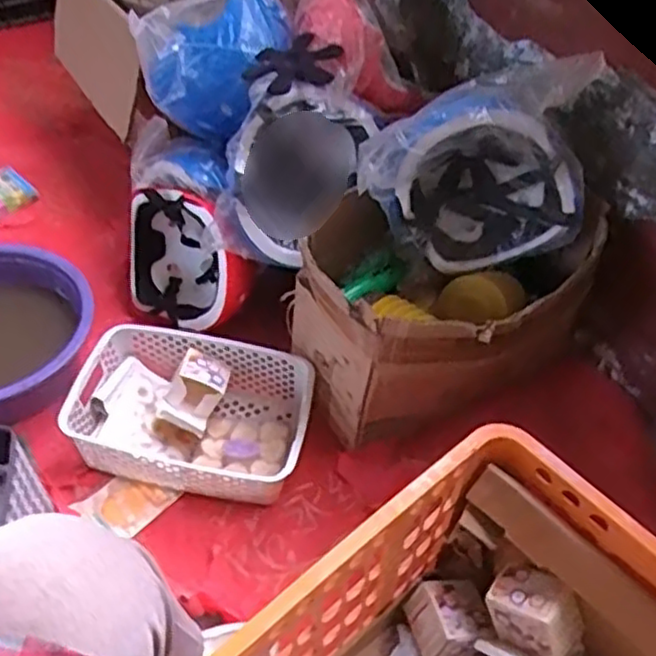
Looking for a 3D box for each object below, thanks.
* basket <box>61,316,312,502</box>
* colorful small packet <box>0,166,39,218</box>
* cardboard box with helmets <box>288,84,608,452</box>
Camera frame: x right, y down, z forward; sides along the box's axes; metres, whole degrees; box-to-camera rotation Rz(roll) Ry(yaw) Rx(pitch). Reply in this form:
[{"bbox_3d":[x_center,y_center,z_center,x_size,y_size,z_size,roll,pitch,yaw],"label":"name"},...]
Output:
[{"bbox_3d":[-0.174,0.114,0.919,0.298,0.094,0.199,10,49,6],"label":"basket"},{"bbox_3d":[-0.589,-0.237,1.257,0.090,0.026,0.112,37,57,26],"label":"colorful small packet"},{"bbox_3d":[0.148,-0.077,0.864,0.347,0.374,0.262,-27,56,-24],"label":"cardboard box with helmets"}]

